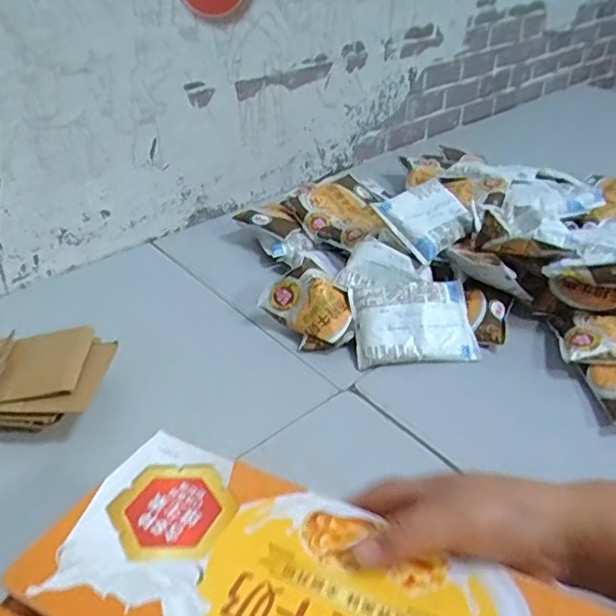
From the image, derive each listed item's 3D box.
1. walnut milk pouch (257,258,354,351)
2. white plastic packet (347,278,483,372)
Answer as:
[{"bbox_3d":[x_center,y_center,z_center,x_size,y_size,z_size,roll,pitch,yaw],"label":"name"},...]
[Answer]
[{"bbox_3d":[0.007,0.001,0.653,0.080,0.018,0.100,-41,73,-6],"label":"walnut milk pouch"},{"bbox_3d":[0.115,0.015,0.639,0.127,0.015,0.098,-5,66,-2],"label":"white plastic packet"}]

